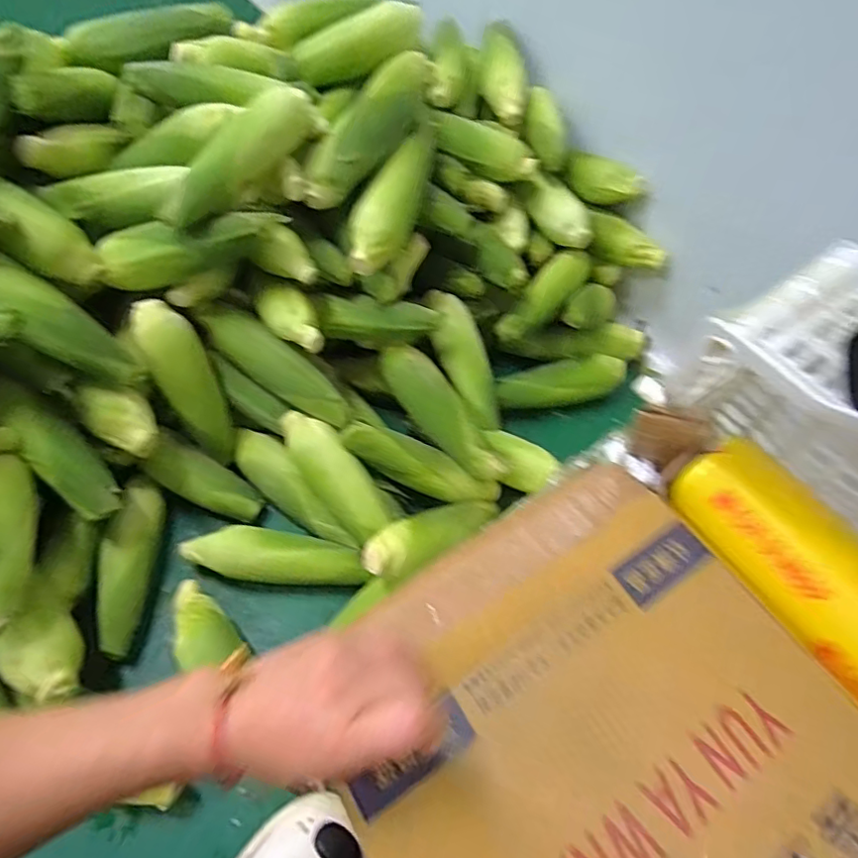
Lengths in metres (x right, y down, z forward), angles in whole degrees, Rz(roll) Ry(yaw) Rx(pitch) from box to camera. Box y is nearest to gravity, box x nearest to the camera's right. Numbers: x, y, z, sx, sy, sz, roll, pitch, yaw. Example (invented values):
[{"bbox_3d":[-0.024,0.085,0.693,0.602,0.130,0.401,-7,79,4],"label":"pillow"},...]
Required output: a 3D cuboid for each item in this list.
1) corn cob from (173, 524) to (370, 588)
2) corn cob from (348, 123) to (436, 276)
[{"bbox_3d":[-0.186,0.156,0.679,0.217,0.048,0.051,6,57,0],"label":"corn cob"},{"bbox_3d":[-0.040,-0.298,0.708,0.060,0.061,0.243,20,71,9],"label":"corn cob"}]

